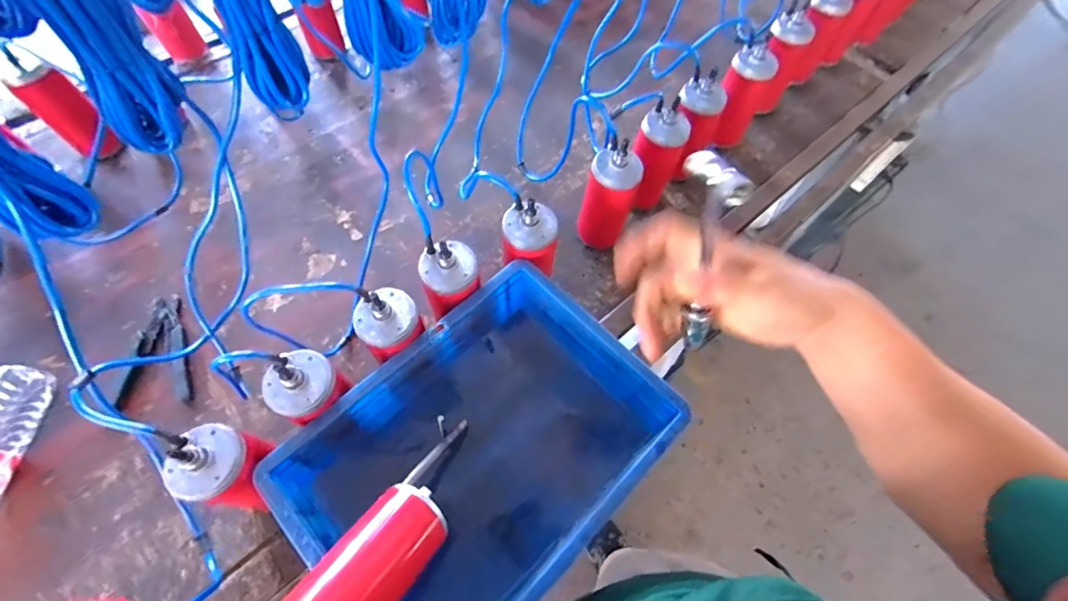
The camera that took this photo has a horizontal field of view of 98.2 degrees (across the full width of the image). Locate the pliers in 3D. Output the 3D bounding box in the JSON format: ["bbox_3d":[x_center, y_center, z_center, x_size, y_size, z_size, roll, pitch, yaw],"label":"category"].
[{"bbox_3d":[-0.550,0.067,0.691,0.088,0.031,0.177,-7,63,-7],"label":"pliers"}]

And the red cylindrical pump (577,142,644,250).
[{"bbox_3d":[0.116,-0.160,0.728,0.074,0.162,0.065,19,63,7],"label":"red cylindrical pump"}]

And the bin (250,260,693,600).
[{"bbox_3d":[-0.063,0.191,0.585,0.396,0.162,0.297,-39,71,-20],"label":"bin"}]

